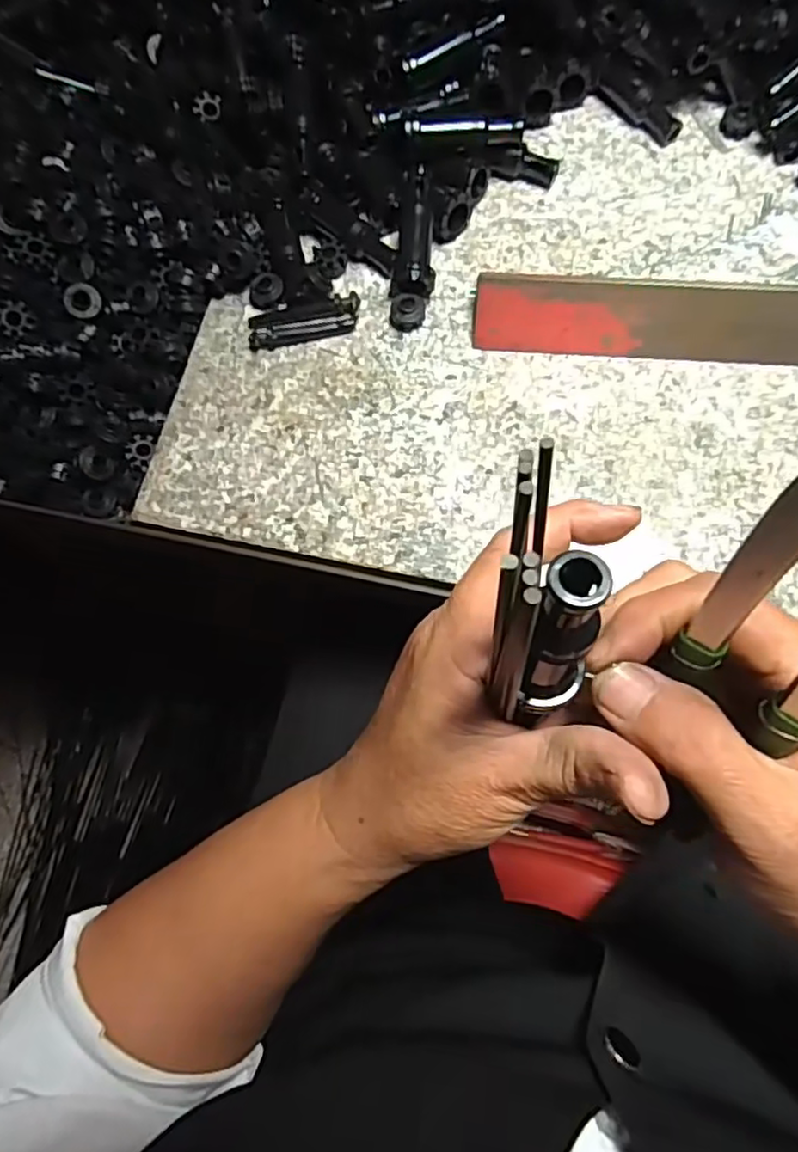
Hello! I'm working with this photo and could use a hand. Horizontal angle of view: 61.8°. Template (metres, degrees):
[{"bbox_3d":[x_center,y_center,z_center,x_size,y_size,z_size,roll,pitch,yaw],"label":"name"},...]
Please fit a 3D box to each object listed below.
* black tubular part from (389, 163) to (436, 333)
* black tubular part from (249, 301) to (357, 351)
[{"bbox_3d":[0.010,-0.177,0.361,0.022,0.018,0.085,8,73,7],"label":"black tubular part"},{"bbox_3d":[-0.054,-0.141,0.370,0.057,0.009,0.024,-11,72,1],"label":"black tubular part"}]

